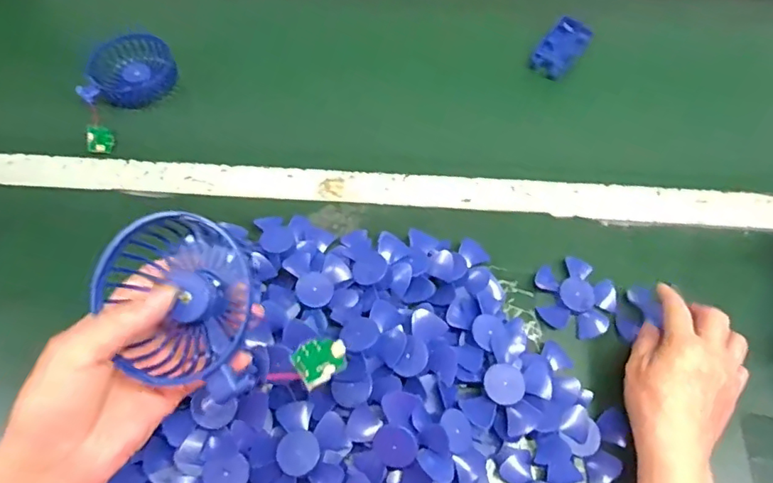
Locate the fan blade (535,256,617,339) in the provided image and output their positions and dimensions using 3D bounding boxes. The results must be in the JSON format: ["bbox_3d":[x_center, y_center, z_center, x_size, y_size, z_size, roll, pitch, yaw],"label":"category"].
[{"bbox_3d":[0.168,0.049,0.474,0.071,0.010,0.064,33,68,16],"label":"fan blade"}]

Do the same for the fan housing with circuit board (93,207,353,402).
[{"bbox_3d":[-0.098,0.045,0.294,0.130,0.052,0.083,37,69,17],"label":"fan housing with circuit board"}]

